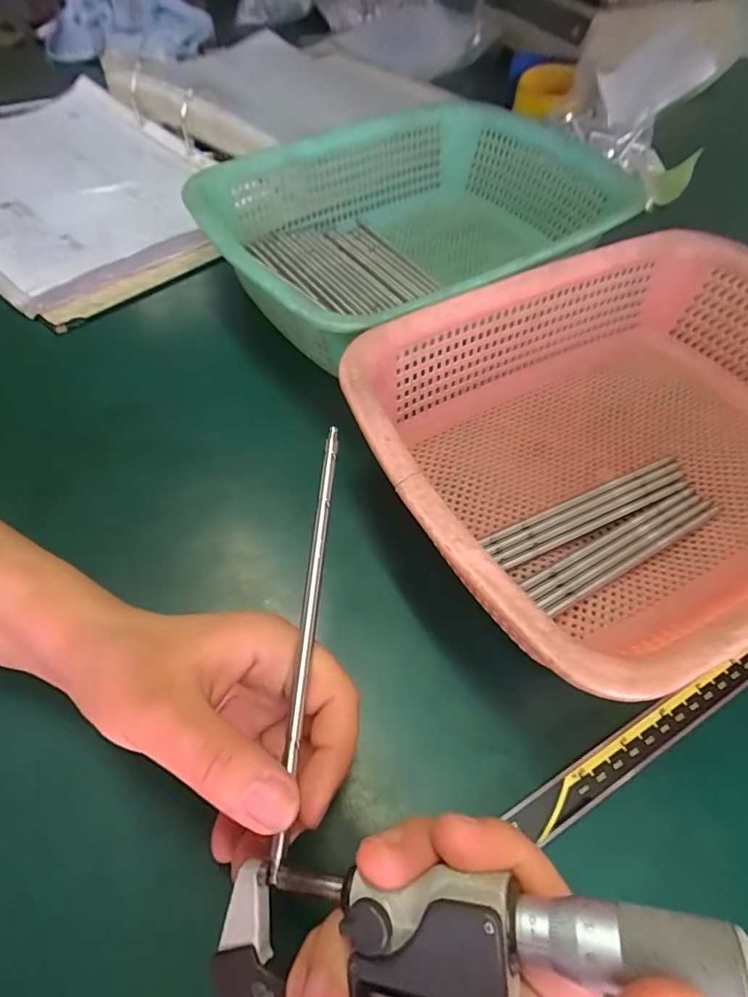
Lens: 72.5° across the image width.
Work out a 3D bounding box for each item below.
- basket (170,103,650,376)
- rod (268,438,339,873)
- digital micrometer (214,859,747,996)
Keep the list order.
[{"bbox_3d":[0.028,-0.200,0.399,0.298,0.084,0.223,-25,61,-20],"label":"basket"},{"bbox_3d":[-0.024,0.044,0.192,0.005,0.007,0.163,4,65,2],"label":"rod"},{"bbox_3d":[0.024,0.120,0.128,0.156,0.025,0.051,-20,53,18],"label":"digital micrometer"}]

